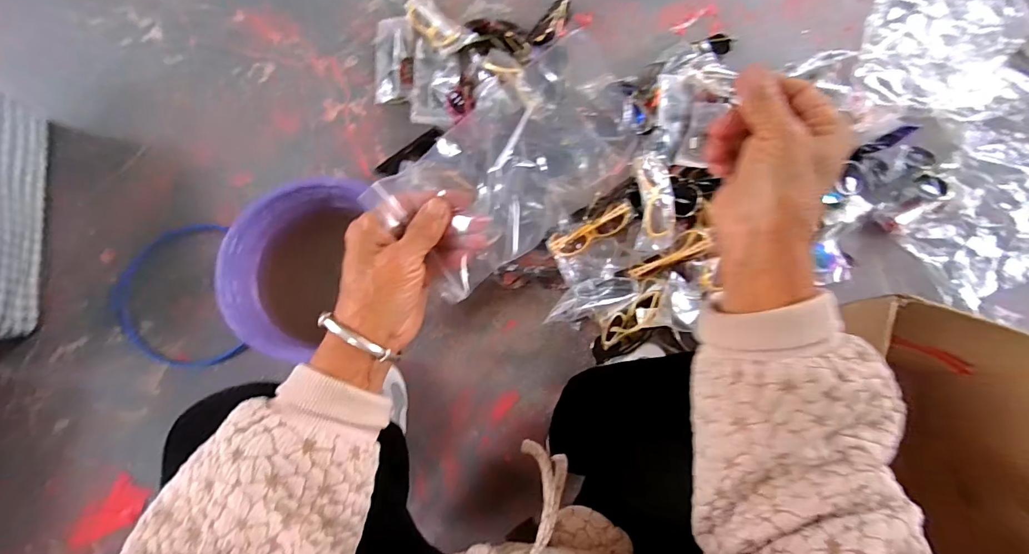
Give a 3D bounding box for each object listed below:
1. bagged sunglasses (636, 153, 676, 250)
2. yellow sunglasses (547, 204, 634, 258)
[{"bbox_3d":[0.235,-0.125,0.734,0.058,0.025,0.155,-4,93,0],"label":"bagged sunglasses"},{"bbox_3d":[0.129,-0.078,0.747,0.147,0.047,0.045,-25,79,-8],"label":"yellow sunglasses"}]

